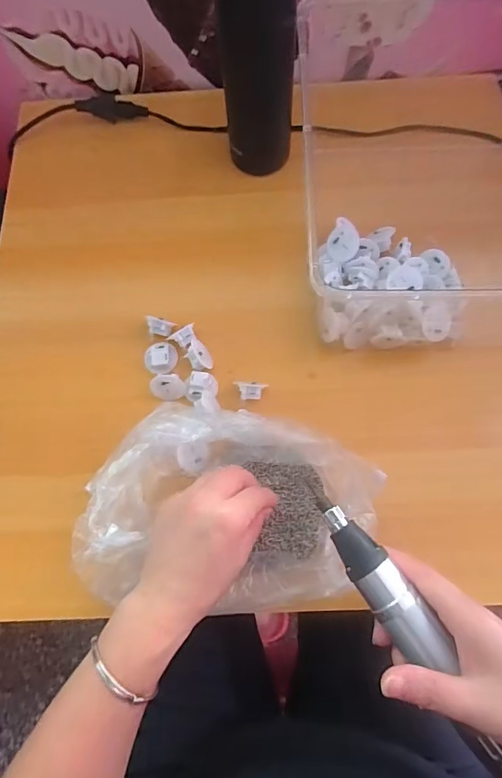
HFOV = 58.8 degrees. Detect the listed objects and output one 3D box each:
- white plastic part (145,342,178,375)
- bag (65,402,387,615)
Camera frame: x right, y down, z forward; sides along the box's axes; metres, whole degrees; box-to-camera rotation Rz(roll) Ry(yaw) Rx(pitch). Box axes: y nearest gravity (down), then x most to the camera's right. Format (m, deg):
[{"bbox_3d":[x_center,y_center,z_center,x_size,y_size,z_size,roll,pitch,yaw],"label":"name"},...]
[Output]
[{"bbox_3d":[-0.088,-0.030,0.431,0.029,0.016,0.031,-1,72,2],"label":"white plastic part"},{"bbox_3d":[-0.018,0.097,0.361,0.224,0.056,0.149,7,72,4],"label":"bag"}]

